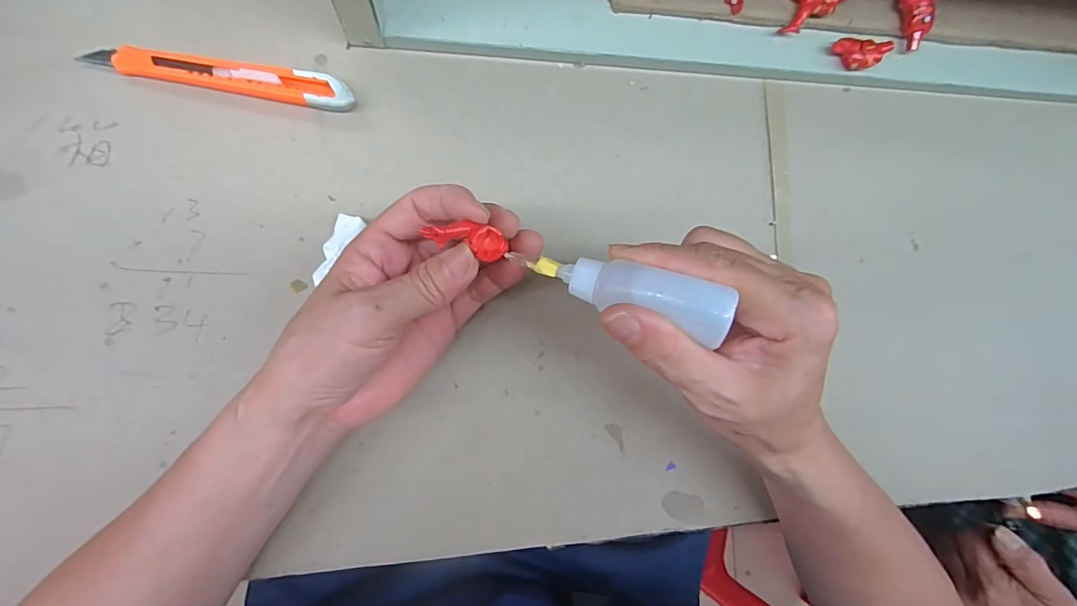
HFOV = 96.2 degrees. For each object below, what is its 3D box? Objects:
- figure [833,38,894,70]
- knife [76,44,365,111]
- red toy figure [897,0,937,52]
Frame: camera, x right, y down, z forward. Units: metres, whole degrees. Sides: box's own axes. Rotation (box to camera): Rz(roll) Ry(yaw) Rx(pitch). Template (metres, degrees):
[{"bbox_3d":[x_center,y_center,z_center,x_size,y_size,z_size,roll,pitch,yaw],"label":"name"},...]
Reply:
[{"bbox_3d":[0.207,-0.158,0.309,0.036,0.011,0.017,3,87,-8],"label":"figure"},{"bbox_3d":[-0.171,-0.123,0.265,0.134,0.012,0.019,7,87,-8],"label":"knife"},{"bbox_3d":[0.244,-0.184,0.311,0.012,0.015,0.038,-22,106,-8],"label":"red toy figure"}]

